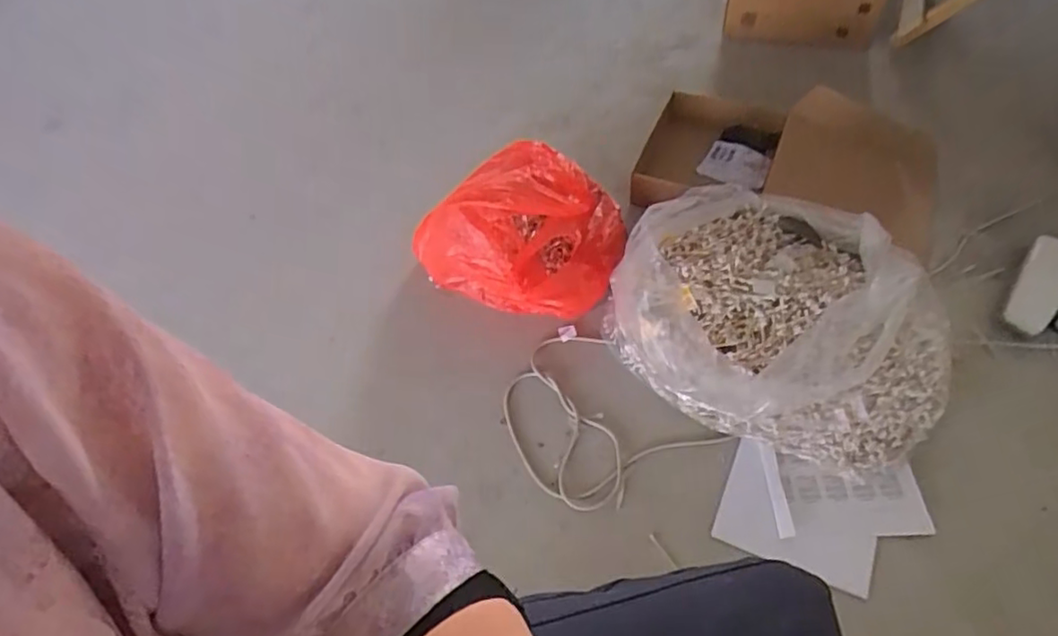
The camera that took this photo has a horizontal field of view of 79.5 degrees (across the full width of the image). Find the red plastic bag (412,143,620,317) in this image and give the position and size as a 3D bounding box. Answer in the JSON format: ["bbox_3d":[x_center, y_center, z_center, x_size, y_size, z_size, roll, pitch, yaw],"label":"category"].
[{"bbox_3d":[0.012,-0.185,1.272,0.397,0.192,0.351,27,61,23],"label":"red plastic bag"}]

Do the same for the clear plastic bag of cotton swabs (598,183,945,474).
[{"bbox_3d":[0.400,-0.015,1.054,0.510,0.220,0.434,18,58,18],"label":"clear plastic bag of cotton swabs"}]

